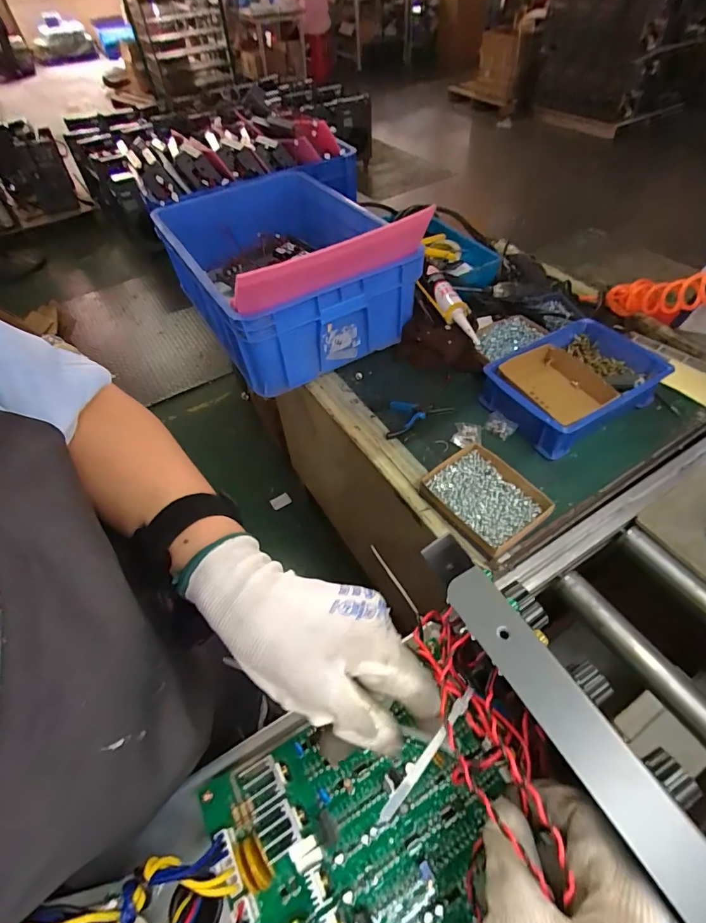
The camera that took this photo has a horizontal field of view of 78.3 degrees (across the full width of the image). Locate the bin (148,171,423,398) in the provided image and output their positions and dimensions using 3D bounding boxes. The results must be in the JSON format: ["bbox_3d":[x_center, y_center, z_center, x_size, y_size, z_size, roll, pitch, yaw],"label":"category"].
[{"bbox_3d":[-0.179,-0.462,1.055,0.429,0.228,0.616,-29,55,-18],"label":"bin"}]

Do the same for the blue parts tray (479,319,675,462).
[{"bbox_3d":[0.430,-0.159,0.857,0.316,0.084,0.223,-28,55,-17],"label":"blue parts tray"}]

